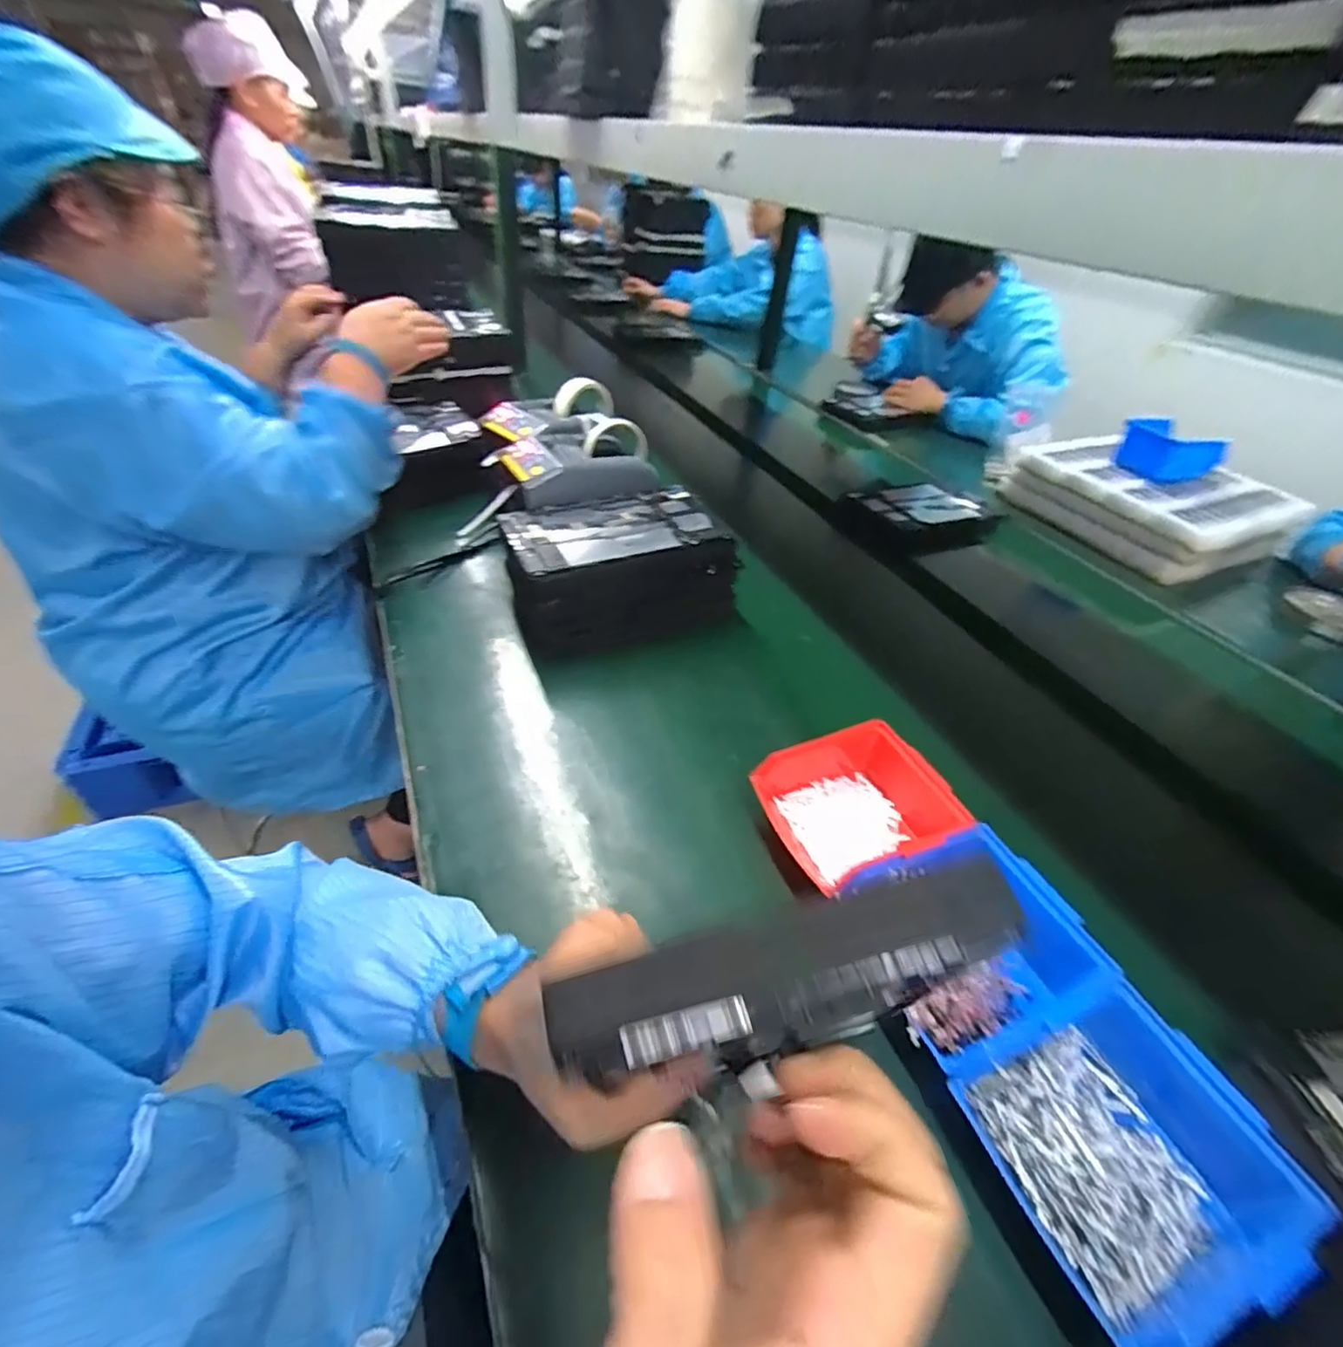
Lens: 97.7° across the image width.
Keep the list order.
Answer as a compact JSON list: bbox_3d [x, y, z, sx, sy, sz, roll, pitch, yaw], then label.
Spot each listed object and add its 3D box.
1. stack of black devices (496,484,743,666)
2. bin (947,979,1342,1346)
[{"bbox_3d":[-0.064,-0.123,0.705,0.251,0.103,0.175,-13,45,-21],"label":"stack of black devices"},{"bbox_3d":[0.258,0.267,0.333,0.150,0.062,0.126,-11,45,-20],"label":"bin"}]

